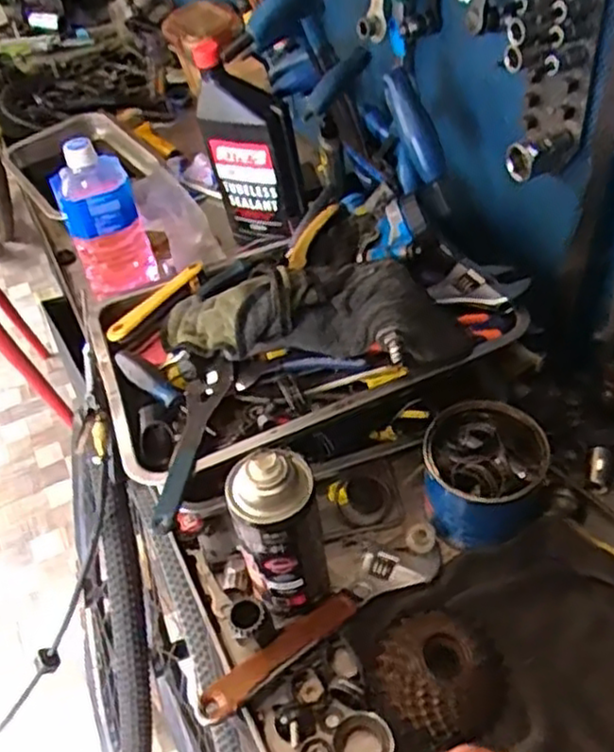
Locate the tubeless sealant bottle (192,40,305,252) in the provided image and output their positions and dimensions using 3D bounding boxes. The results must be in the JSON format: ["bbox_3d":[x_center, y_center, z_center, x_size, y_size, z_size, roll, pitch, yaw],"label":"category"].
[{"bbox_3d":[-0.063,-0.263,0.889,0.122,0.251,0.050,18,52,22],"label":"tubeless sealant bottle"}]

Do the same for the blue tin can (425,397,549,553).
[{"bbox_3d":[0.154,0.089,0.637,0.103,0.095,0.098,15,51,20],"label":"blue tin can"}]

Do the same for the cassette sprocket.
[{"bbox_3d":[0.108,0.225,0.565,0.096,0.030,0.098,-4,47,4],"label":"cassette sprocket"}]

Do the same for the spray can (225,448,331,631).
[{"bbox_3d":[-0.022,0.122,0.568,0.065,0.180,0.063,-17,47,-9],"label":"spray can"}]

